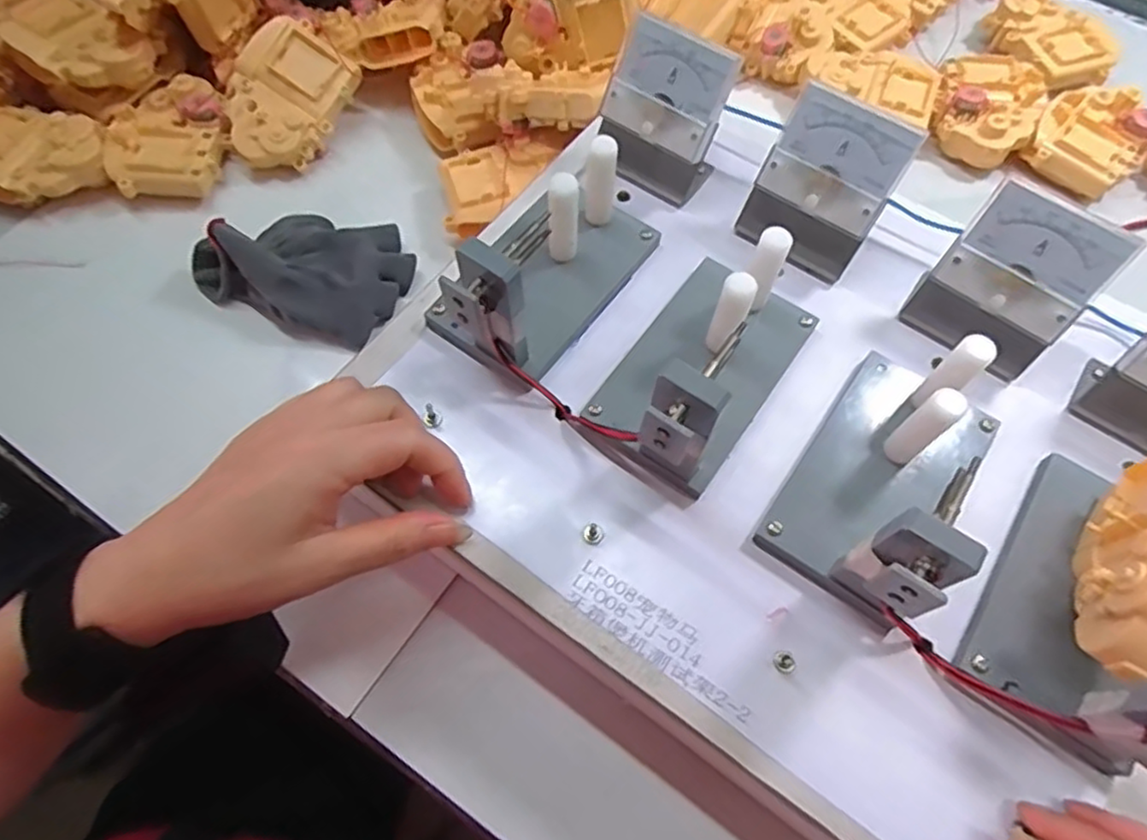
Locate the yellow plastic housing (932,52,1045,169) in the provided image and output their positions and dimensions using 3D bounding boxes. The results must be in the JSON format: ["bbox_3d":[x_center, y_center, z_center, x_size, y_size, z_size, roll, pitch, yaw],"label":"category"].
[{"bbox_3d":[0.302,-0.230,0.503,0.066,0.024,0.097,17,65,7],"label":"yellow plastic housing"}]

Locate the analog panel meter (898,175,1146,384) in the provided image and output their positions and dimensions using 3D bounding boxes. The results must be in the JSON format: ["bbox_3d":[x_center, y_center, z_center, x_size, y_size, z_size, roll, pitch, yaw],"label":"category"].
[{"bbox_3d":[0.209,-0.065,0.332,0.066,0.073,0.041,36,69,15],"label":"analog panel meter"}]

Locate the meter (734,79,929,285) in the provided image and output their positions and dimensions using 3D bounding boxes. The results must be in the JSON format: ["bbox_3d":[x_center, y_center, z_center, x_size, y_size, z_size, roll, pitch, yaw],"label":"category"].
[{"bbox_3d":[0.129,-0.120,0.356,0.063,0.075,0.041,36,69,15],"label":"meter"}]

